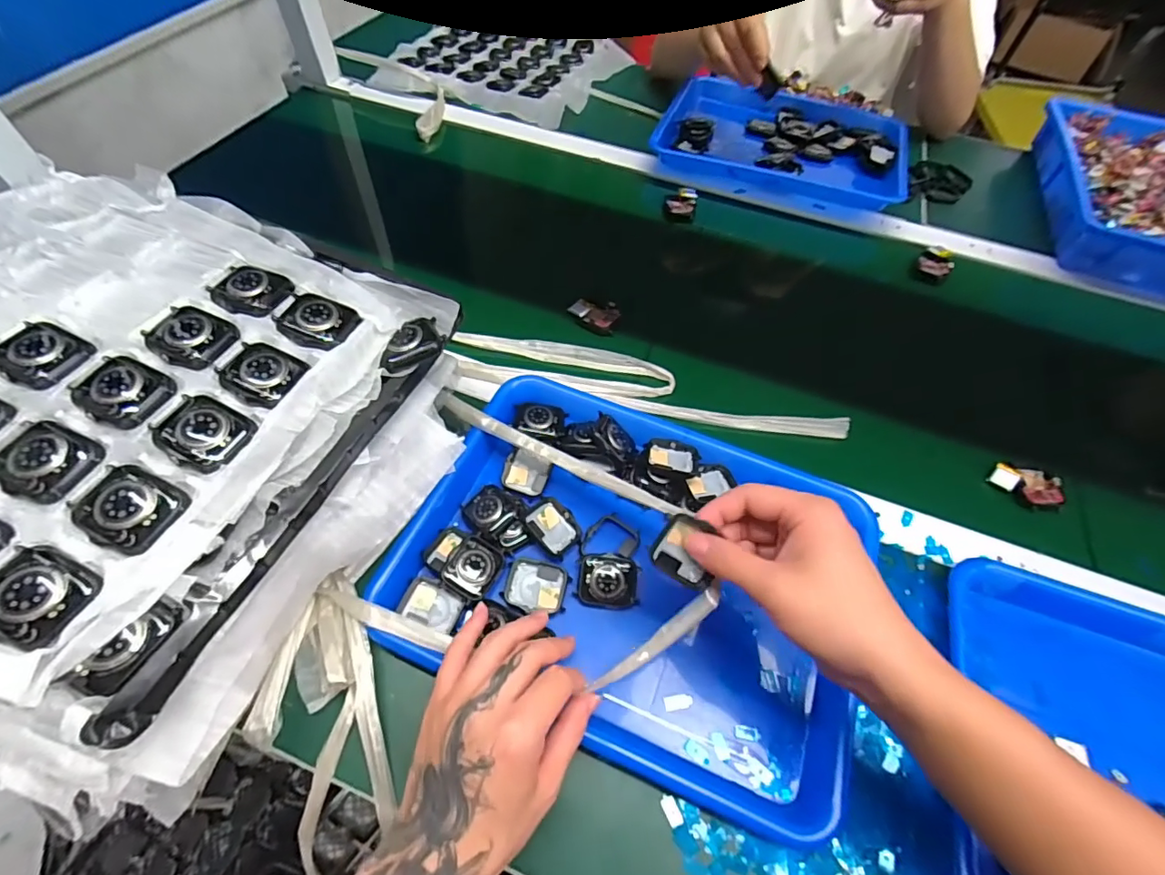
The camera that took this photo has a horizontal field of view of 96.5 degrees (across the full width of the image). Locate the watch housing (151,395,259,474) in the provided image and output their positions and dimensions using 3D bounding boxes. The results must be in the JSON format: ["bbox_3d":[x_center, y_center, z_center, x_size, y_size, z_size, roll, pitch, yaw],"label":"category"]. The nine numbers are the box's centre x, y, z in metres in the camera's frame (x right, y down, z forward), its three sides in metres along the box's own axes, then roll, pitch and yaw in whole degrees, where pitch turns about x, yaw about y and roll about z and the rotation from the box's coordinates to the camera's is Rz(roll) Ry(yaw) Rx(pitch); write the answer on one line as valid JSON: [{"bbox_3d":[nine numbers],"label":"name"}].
[{"bbox_3d":[-0.208,-0.002,0.286,0.043,0.010,0.038,23,60,11],"label":"watch housing"}]

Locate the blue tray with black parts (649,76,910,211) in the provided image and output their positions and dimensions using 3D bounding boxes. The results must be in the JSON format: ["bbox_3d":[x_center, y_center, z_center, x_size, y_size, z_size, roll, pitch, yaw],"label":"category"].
[{"bbox_3d":[0.287,-0.433,0.754,0.333,0.040,0.254,17,59,8],"label":"blue tray with black parts"}]

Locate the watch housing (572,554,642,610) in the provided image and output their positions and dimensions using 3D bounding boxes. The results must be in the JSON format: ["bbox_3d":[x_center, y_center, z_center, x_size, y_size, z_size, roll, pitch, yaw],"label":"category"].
[{"bbox_3d":[0.020,0.108,0.391,0.047,0.012,0.036,5,58,1],"label":"watch housing"}]

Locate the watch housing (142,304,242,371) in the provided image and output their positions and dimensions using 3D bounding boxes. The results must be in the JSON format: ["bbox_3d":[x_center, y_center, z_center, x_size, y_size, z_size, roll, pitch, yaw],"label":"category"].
[{"bbox_3d":[-0.236,-0.060,0.313,0.044,0.008,0.037,17,59,8],"label":"watch housing"}]

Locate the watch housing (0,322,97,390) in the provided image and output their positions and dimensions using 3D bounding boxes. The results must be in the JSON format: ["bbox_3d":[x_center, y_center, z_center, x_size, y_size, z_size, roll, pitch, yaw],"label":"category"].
[{"bbox_3d":[-0.309,-0.048,0.296,0.046,0.008,0.038,23,60,11],"label":"watch housing"}]

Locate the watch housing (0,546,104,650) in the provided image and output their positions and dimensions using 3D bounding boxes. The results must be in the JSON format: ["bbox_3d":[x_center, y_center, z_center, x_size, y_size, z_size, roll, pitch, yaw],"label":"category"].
[{"bbox_3d":[-0.250,0.071,0.237,0.047,0.012,0.037,18,59,8],"label":"watch housing"}]

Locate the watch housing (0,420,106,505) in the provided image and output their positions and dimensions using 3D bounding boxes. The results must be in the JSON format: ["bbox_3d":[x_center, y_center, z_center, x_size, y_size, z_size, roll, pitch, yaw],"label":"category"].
[{"bbox_3d":[-0.277,0.012,0.266,0.047,0.008,0.037,20,60,10],"label":"watch housing"}]

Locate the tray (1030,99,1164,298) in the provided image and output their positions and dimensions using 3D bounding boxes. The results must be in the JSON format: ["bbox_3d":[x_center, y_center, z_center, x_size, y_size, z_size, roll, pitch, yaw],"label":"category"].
[{"bbox_3d":[0.760,-0.326,0.697,0.239,0.072,0.393,19,59,9],"label":"tray"}]

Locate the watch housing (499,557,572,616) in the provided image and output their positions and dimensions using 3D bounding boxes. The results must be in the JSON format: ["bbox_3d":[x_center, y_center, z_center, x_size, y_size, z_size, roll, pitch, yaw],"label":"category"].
[{"bbox_3d":[-0.034,0.113,0.392,0.046,0.006,0.039,11,59,5],"label":"watch housing"}]

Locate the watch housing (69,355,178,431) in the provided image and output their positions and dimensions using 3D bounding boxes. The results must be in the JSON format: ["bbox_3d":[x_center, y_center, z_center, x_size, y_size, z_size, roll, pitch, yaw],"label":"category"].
[{"bbox_3d":[-0.256,-0.026,0.289,0.051,0.007,0.037,21,60,10],"label":"watch housing"}]

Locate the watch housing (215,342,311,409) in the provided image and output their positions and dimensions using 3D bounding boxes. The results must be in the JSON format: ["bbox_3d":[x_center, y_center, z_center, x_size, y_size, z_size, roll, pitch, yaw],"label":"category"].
[{"bbox_3d":[-0.190,-0.038,0.310,0.044,0.006,0.038,23,60,12],"label":"watch housing"}]

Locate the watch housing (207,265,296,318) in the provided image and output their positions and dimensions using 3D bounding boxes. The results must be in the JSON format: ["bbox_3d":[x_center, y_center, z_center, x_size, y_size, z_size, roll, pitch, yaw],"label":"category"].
[{"bbox_3d":[-0.220,-0.098,0.343,0.046,0.010,0.039,18,59,8],"label":"watch housing"}]

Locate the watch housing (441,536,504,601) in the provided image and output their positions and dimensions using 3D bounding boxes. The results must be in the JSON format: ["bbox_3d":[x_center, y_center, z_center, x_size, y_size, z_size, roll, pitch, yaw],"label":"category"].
[{"bbox_3d":[-0.081,0.096,0.387,0.035,0.015,0.041,24,61,12],"label":"watch housing"}]

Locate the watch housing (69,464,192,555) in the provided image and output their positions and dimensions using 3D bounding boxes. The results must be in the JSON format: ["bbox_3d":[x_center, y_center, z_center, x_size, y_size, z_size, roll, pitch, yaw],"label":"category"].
[{"bbox_3d":[-0.228,0.034,0.261,0.048,0.009,0.037,25,61,12],"label":"watch housing"}]

